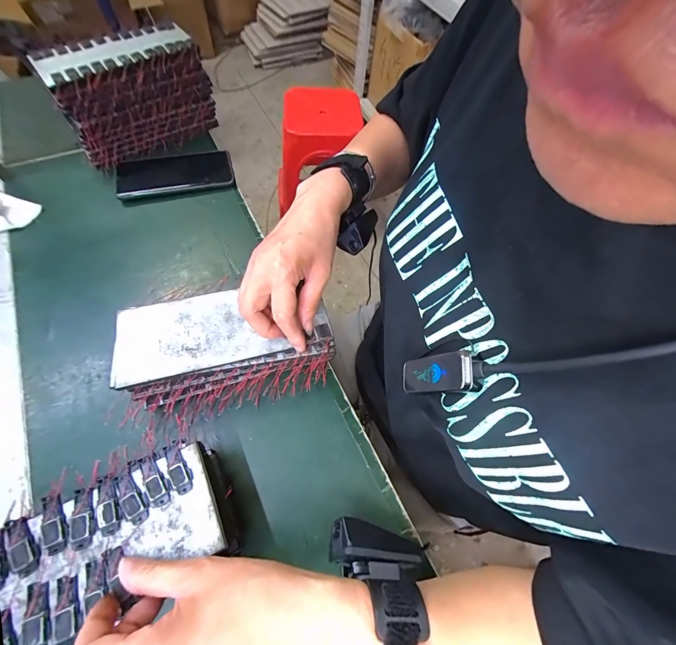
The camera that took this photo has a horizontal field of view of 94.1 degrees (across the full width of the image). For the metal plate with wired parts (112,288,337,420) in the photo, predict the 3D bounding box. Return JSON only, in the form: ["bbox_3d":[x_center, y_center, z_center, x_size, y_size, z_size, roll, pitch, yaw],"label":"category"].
[{"bbox_3d":[-0.110,0.029,0.329,0.200,0.057,0.107,-11,64,-10],"label":"metal plate with wired parts"}]

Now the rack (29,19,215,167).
[{"bbox_3d":[-0.298,-0.337,0.471,0.202,0.125,0.086,-35,71,-20],"label":"rack"}]

